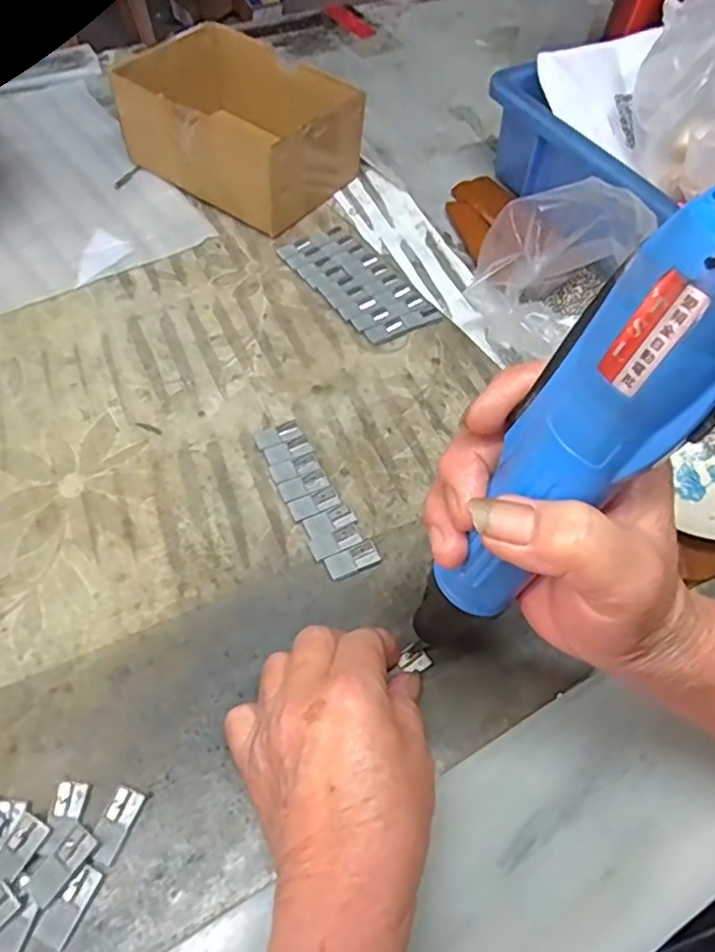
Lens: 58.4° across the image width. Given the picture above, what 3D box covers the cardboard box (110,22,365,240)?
[{"bbox_3d":[-0.092,-0.277,0.513,0.162,0.075,0.117,30,60,16],"label":"cardboard box"}]

